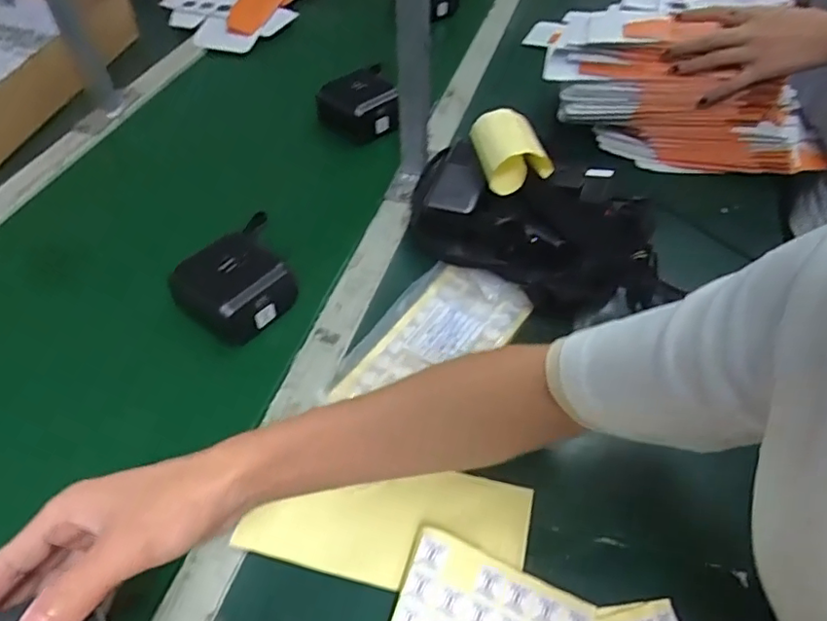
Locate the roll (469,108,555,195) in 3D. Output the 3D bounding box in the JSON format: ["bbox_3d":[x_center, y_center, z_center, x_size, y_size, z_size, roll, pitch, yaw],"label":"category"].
[{"bbox_3d":[0.104,-0.173,0.627,0.068,0.043,0.090,-5,49,-5],"label":"roll"}]

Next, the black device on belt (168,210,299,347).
[{"bbox_3d":[-0.164,-0.023,0.559,0.105,0.061,0.077,-36,58,-27],"label":"black device on belt"}]

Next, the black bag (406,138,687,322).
[{"bbox_3d":[0.119,-0.089,0.602,0.261,0.061,0.179,17,51,14],"label":"black bag"}]

